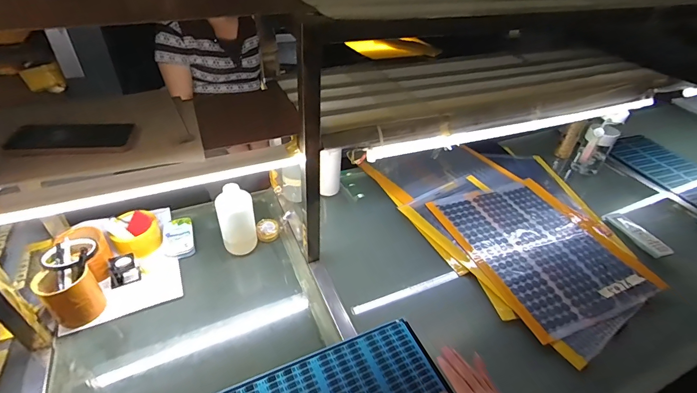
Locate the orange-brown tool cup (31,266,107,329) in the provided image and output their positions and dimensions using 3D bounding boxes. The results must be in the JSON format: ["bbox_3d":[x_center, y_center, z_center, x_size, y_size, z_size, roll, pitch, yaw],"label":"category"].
[{"bbox_3d":[-0.501,0.181,0.659,0.079,0.096,0.077,3,39,-2],"label":"orange-brown tool cup"}]

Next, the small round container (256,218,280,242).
[{"bbox_3d":[-0.192,0.082,0.864,0.050,0.033,0.049,3,39,-2],"label":"small round container"}]

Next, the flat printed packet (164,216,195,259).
[{"bbox_3d":[-0.389,0.094,0.834,0.061,0.020,0.117,-13,42,-20],"label":"flat printed packet"}]

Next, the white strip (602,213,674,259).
[{"bbox_3d":[0.746,0.091,0.936,0.047,0.028,0.163,-9,43,-19],"label":"white strip"}]

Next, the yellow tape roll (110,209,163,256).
[{"bbox_3d":[-0.470,0.078,0.803,0.094,0.047,0.100,3,39,-2],"label":"yellow tape roll"}]

